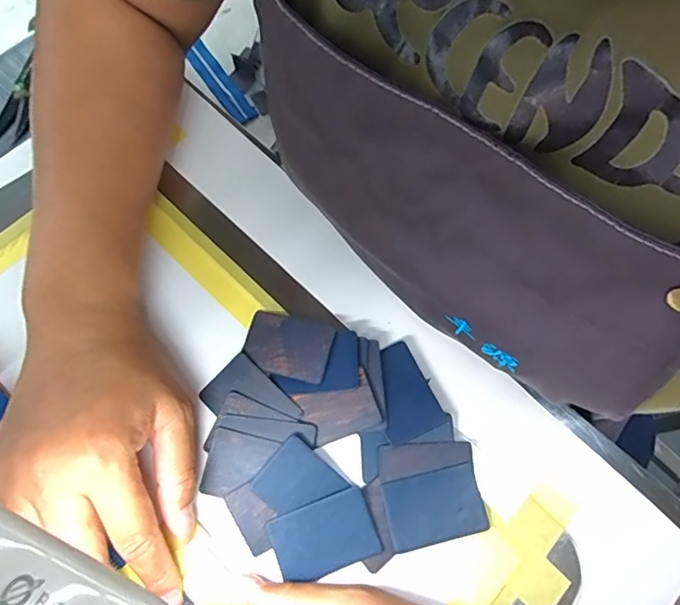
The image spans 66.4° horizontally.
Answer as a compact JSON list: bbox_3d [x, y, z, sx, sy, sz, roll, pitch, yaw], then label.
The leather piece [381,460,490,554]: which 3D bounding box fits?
[{"bbox_3d":[0.049,0.107,0.272,0.050,0.005,0.035,-13,70,-5],"label":"leather piece"}]

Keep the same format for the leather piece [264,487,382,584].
[{"bbox_3d":[-0.008,0.119,0.264,0.051,0.005,0.034,-20,71,-8],"label":"leather piece"}]

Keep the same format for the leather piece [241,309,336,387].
[{"bbox_3d":[-0.031,0.025,0.300,0.050,0.004,0.035,12,71,14],"label":"leather piece"}]

